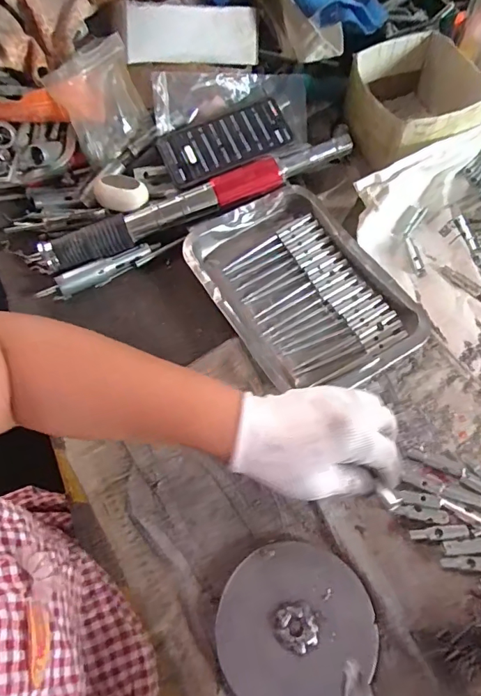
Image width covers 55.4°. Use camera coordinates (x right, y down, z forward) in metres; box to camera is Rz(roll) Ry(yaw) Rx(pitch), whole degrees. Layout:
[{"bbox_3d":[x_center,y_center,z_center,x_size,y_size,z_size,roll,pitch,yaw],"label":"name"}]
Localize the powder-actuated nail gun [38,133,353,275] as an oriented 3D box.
[{"bbox_3d":[-0.047,-0.177,0.548,0.389,0.027,0.036,-22,64,-8],"label":"powder-actuated nail gun"}]

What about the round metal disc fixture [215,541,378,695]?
[{"bbox_3d":[0.042,0.227,0.371,0.116,0.013,0.121,-1,63,3],"label":"round metal disc fixture"}]

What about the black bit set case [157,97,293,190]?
[{"bbox_3d":[-0.017,-0.252,0.562,0.157,0.013,0.074,-25,80,-5],"label":"black bit set case"}]

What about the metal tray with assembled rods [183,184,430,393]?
[{"bbox_3d":[0.065,-0.067,0.512,0.179,0.032,0.250,-29,65,-11],"label":"metal tray with assembled rods"}]

